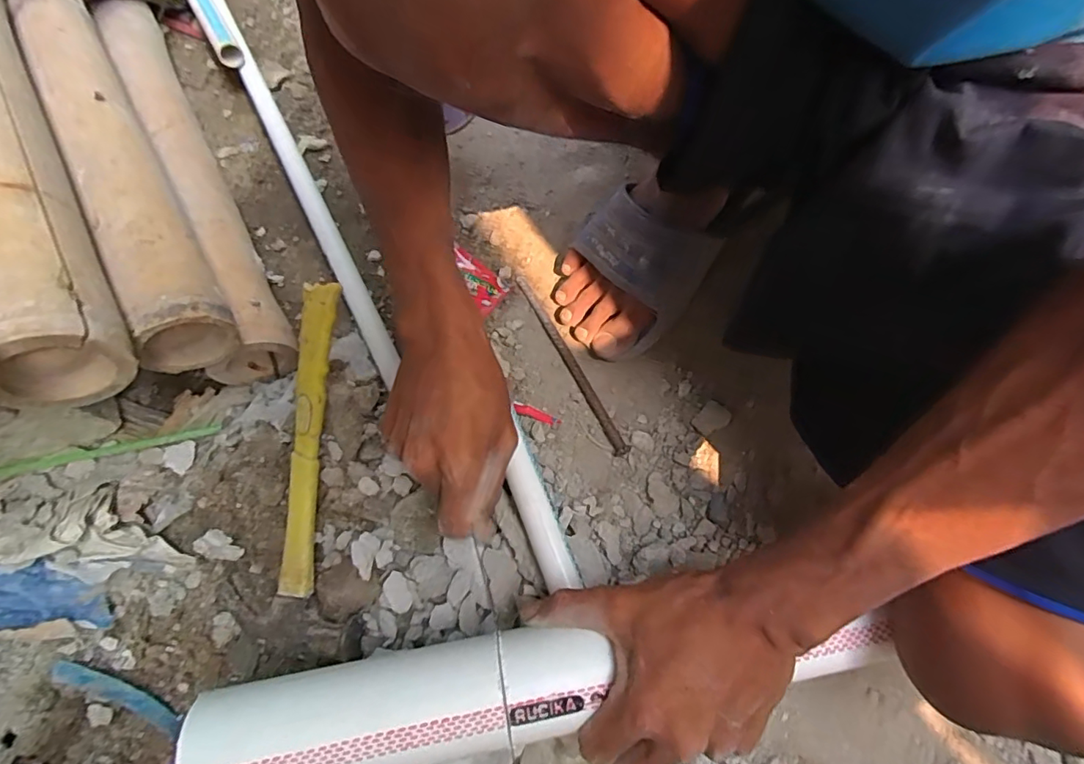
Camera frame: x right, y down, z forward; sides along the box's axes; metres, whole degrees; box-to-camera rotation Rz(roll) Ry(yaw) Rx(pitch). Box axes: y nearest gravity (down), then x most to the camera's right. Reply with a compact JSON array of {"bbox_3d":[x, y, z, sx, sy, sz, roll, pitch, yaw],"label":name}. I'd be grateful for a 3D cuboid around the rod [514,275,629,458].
[{"bbox_3d":[0.024,-0.019,0.483,0.012,0.007,0.195,-26,71,-7],"label":"rod"}]

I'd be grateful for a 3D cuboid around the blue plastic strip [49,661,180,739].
[{"bbox_3d":[-0.305,0.228,0.385,0.095,0.012,0.017,37,73,-13],"label":"blue plastic strip"}]

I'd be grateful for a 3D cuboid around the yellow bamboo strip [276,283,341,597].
[{"bbox_3d":[-0.173,0.041,0.394,0.024,0.009,0.226,5,89,4],"label":"yellow bamboo strip"}]

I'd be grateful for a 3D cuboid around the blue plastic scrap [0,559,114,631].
[{"bbox_3d":[-0.388,0.155,0.376,0.137,0.021,0.045,3,68,-21],"label":"blue plastic scrap"}]

